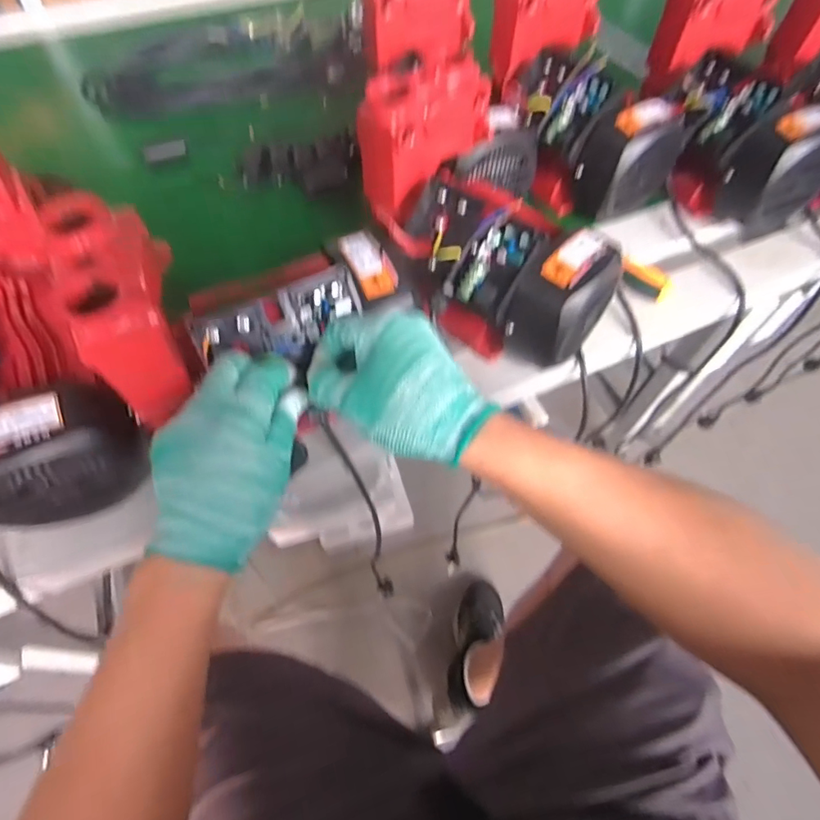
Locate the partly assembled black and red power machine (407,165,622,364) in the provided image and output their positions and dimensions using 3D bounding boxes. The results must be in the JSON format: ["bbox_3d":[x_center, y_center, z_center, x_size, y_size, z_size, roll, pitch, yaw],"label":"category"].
[{"bbox_3d":[0.086,-0.126,0.457,0.184,0.137,0.118,38,66,20],"label":"partly assembled black and red power machine"}]

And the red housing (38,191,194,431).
[{"bbox_3d":[-0.188,-0.066,0.321,0.062,0.095,0.121,-19,61,-11],"label":"red housing"}]

